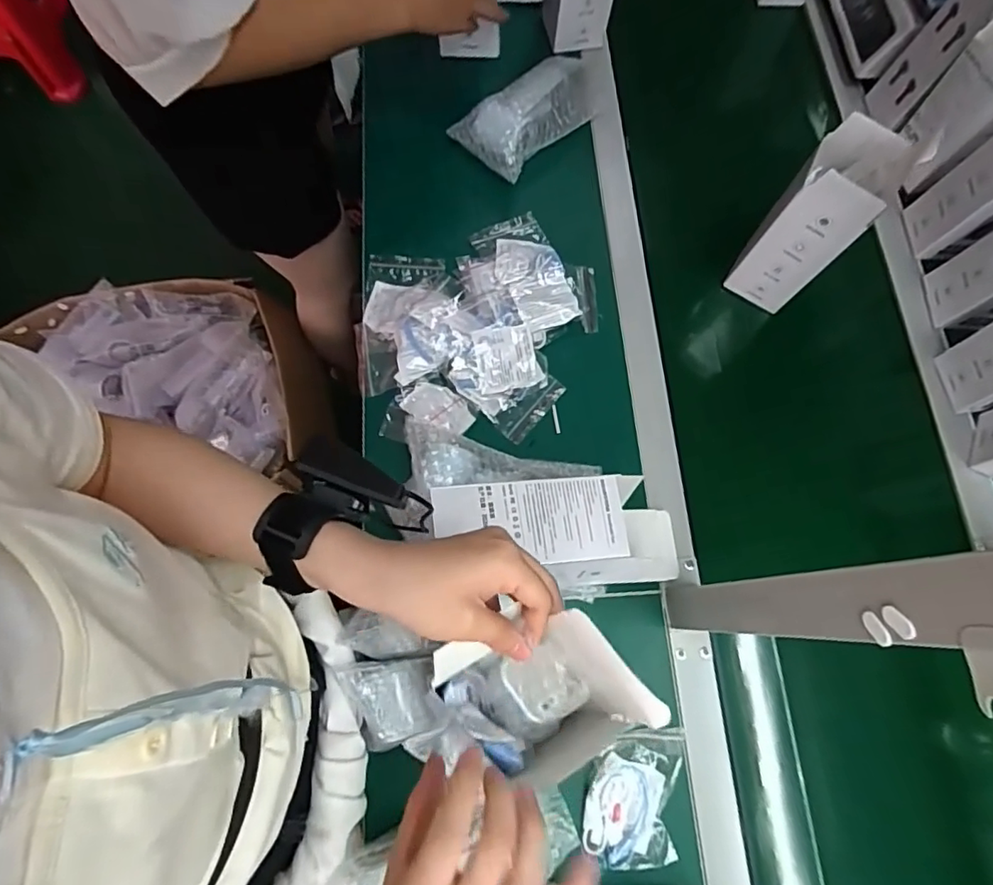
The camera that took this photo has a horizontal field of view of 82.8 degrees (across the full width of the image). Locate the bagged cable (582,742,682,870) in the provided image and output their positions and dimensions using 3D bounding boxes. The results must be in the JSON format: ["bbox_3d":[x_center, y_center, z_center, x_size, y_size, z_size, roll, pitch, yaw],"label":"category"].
[{"bbox_3d":[0.123,0.328,0.506,0.081,0.008,0.098,15,71,3],"label":"bagged cable"}]

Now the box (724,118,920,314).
[{"bbox_3d":[0.331,-0.229,0.594,0.077,0.183,0.082,39,74,10],"label":"box"}]

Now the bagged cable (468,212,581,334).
[{"bbox_3d":[0.036,-0.202,0.665,0.084,0.020,0.159,-21,73,-9],"label":"bagged cable"}]

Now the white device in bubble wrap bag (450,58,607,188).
[{"bbox_3d":[0.052,-0.420,0.713,0.097,0.058,0.214,43,75,12],"label":"white device in bubble wrap bag"}]

